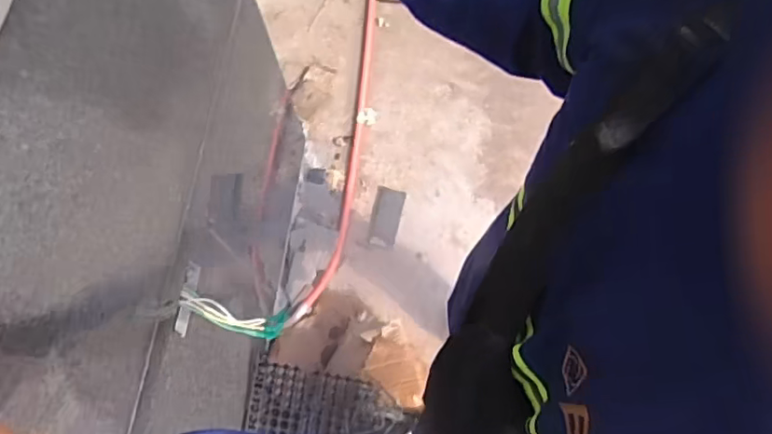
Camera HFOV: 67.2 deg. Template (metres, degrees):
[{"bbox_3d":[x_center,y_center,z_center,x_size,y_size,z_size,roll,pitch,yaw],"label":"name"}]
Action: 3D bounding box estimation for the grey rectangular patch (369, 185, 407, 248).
[{"bbox_3d":[0.001,-0.002,1.580,0.077,0.007,0.166,10,70,6],"label":"grey rectangular patch"}]

